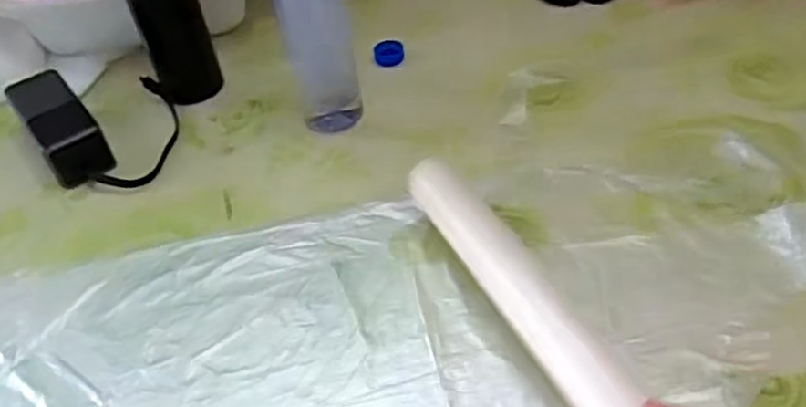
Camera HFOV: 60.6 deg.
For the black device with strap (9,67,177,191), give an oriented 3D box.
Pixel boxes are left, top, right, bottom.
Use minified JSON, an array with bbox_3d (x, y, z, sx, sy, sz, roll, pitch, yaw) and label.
[{"bbox_3d":[-0.287,-0.083,0.658,0.131,0.047,0.160,-32,50,-21],"label":"black device with strap"}]

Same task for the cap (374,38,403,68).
[{"bbox_3d":[-0.014,-0.157,0.724,0.031,0.016,0.031,-3,45,3],"label":"cap"}]

